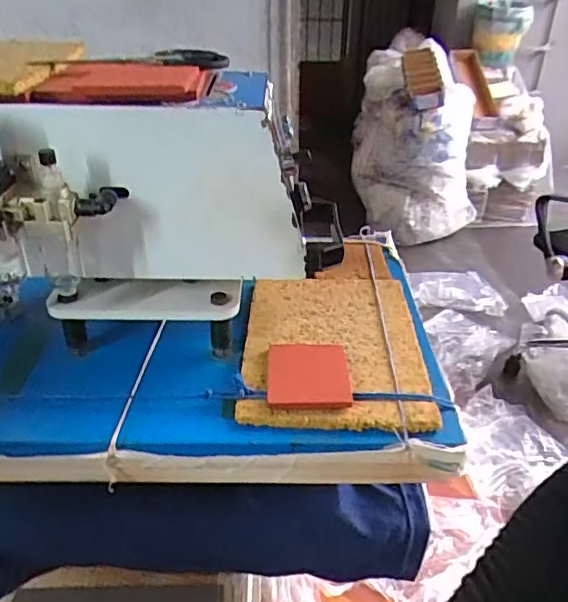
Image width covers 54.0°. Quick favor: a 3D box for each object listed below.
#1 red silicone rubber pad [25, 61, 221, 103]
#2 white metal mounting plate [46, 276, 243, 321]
[{"bbox_3d":[-0.136,-0.189,0.477,0.140,0.018,0.087,1,32,0],"label":"red silicone rubber pad"},{"bbox_3d":[-0.133,-0.002,0.537,0.178,0.042,0.012,0,7,-5],"label":"white metal mounting plate"}]

